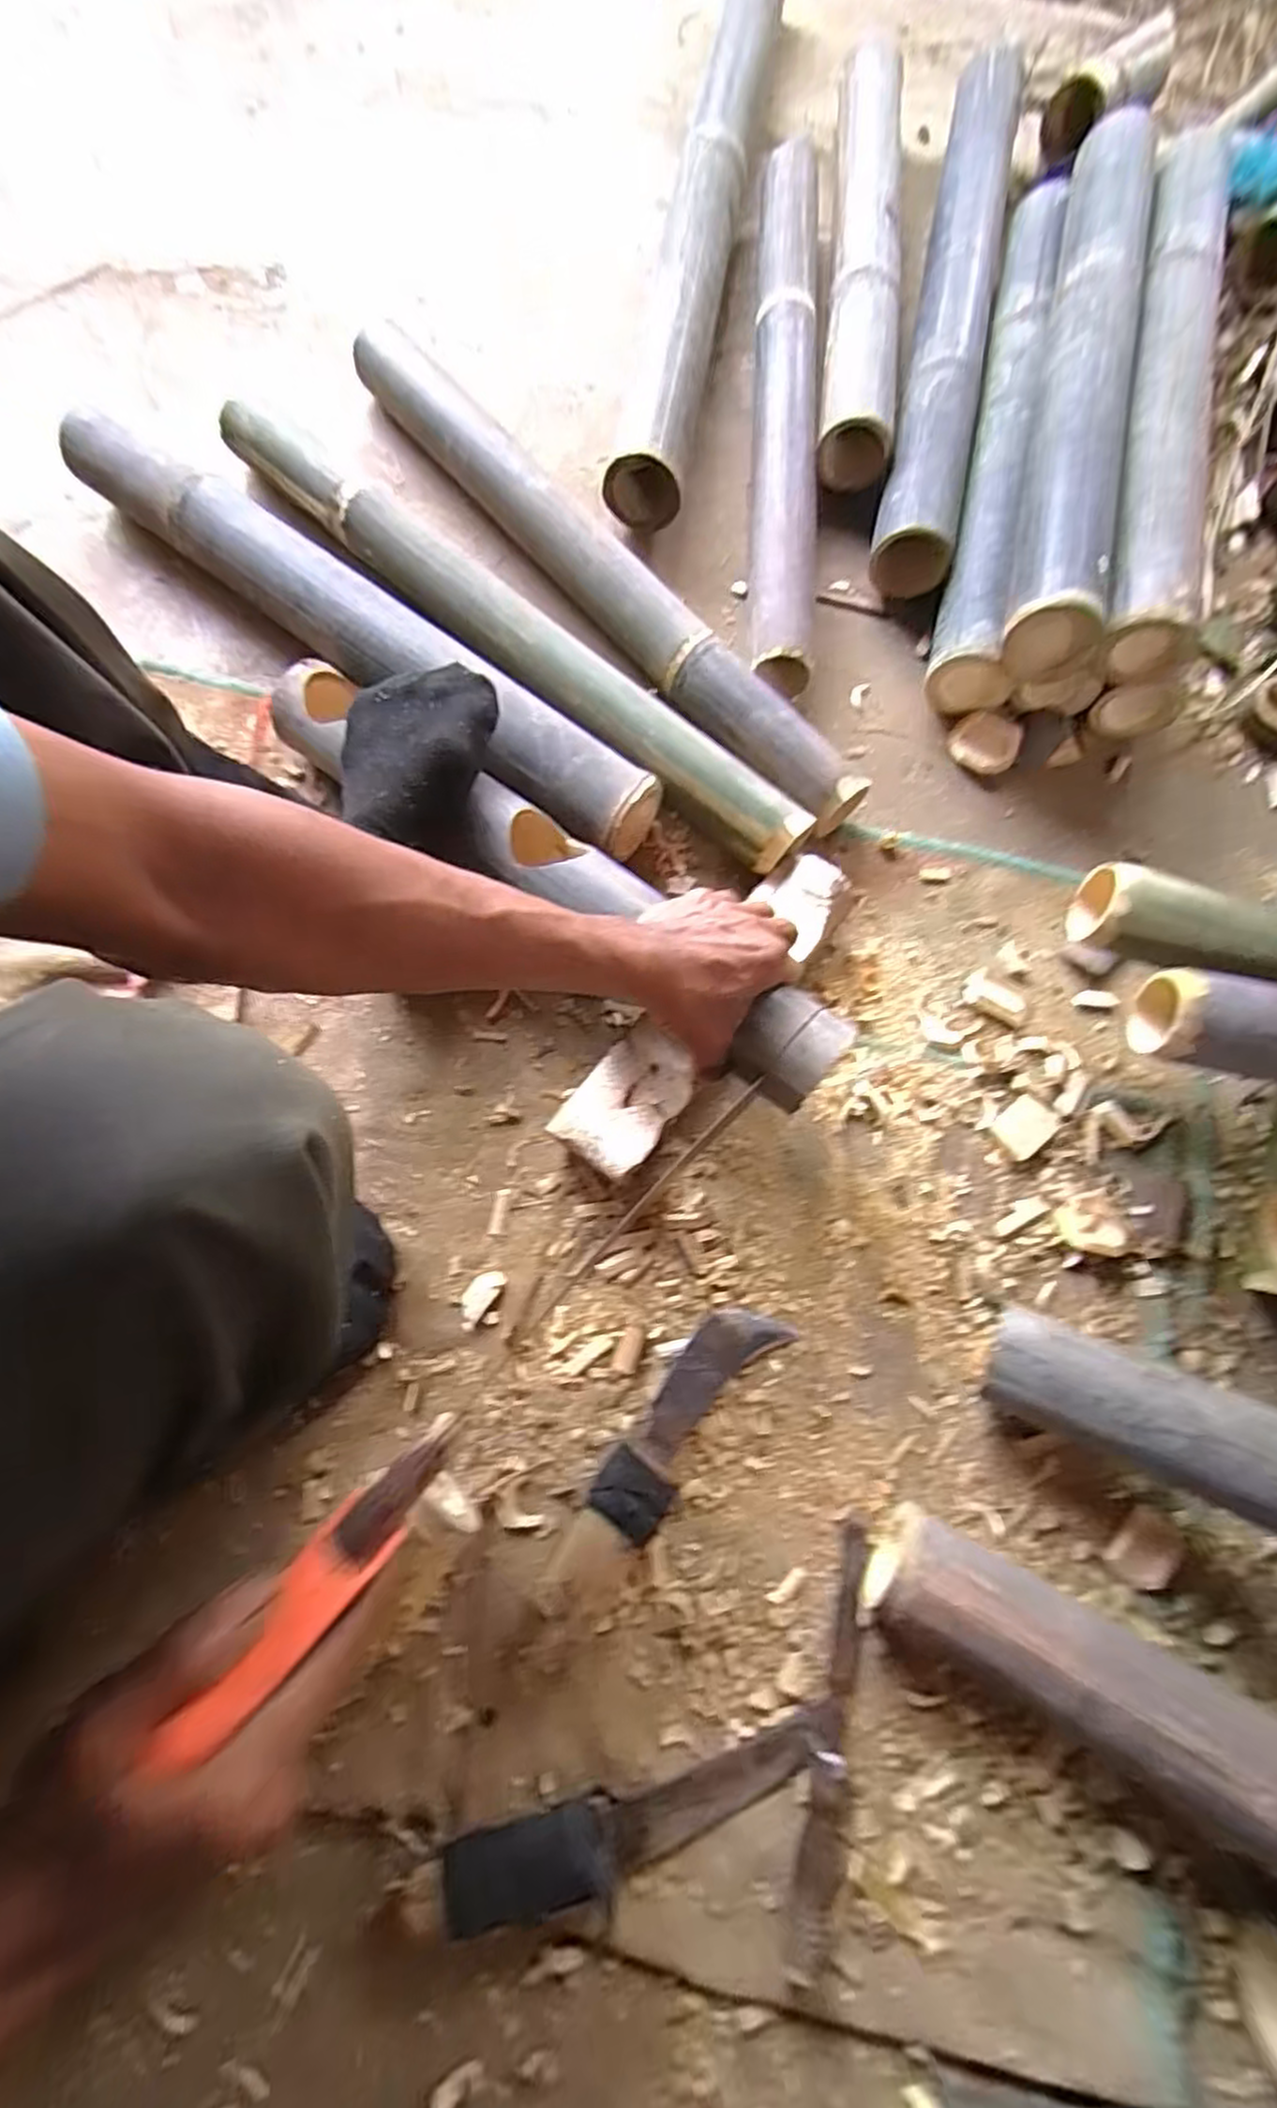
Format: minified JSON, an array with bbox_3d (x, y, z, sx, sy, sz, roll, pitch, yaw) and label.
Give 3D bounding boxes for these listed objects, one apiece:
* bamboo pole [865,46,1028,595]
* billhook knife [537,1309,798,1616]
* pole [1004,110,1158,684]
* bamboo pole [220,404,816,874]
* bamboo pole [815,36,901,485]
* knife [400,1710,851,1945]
[{"bbox_3d":[0.329,-0.790,0.789,0.080,0.100,0.700,12,75,2],"label":"bamboo pole"},{"bbox_3d":[0.020,0.276,0.524,0.056,0.034,0.234,39,66,8],"label":"billhook knife"},{"bbox_3d":[0.405,-0.621,0.680,0.079,0.083,0.613,13,76,1],"label":"pole"},{"bbox_3d":[-0.123,-0.382,0.654,0.657,0.055,0.065,40,78,7],"label":"bamboo pole"},{"bbox_3d":[0.240,-0.870,0.802,0.075,0.059,0.612,7,76,-1],"label":"bamboo pole"},{"bbox_3d":[-0.002,0.491,0.471,0.274,0.030,0.045,-15,76,-5],"label":"knife"}]

